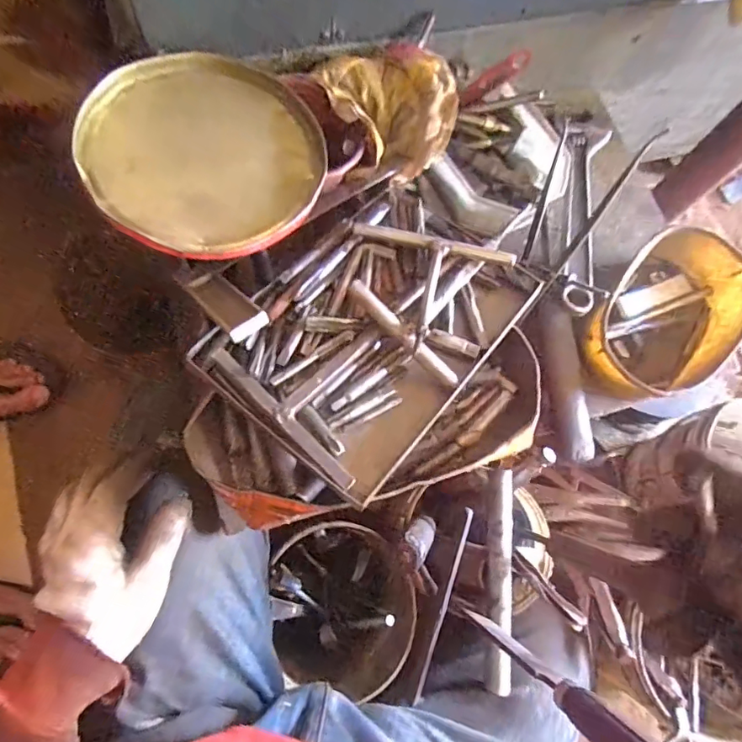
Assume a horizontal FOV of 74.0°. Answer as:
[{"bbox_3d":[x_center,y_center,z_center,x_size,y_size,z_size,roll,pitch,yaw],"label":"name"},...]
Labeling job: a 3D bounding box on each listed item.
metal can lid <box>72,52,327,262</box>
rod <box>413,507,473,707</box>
[{"bbox_3d":[-0.135,-0.179,0.407,0.183,0.020,0.192,4,74,-15],"label":"metal can lid"},{"bbox_3d":[0.067,0.218,0.454,0.006,0.011,0.183,17,88,5],"label":"rod"}]

